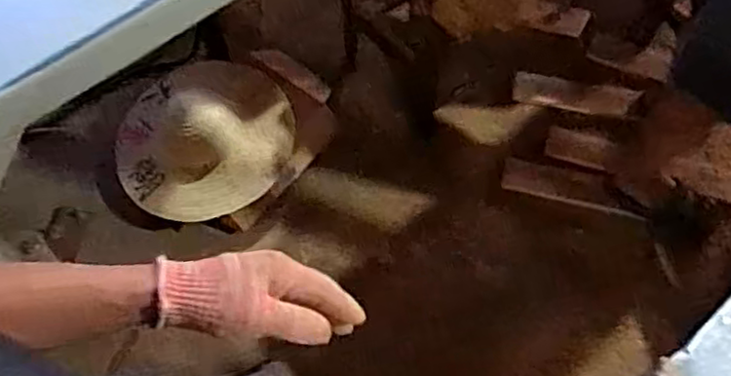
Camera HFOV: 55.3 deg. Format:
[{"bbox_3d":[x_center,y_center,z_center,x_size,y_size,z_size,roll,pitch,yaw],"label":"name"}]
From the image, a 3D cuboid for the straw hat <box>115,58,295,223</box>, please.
[{"bbox_3d":[-0.380,-0.138,1.609,0.408,0.130,0.410,-1,66,1],"label":"straw hat"}]

